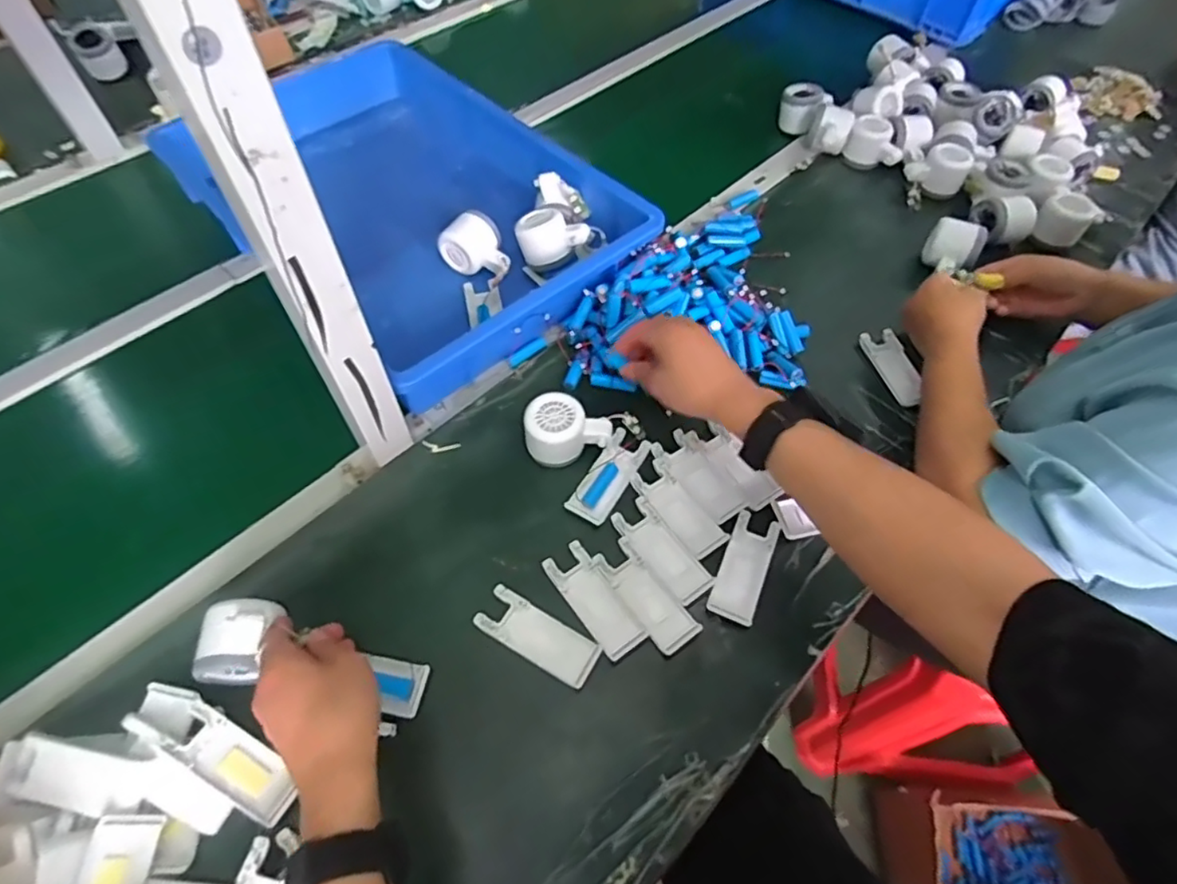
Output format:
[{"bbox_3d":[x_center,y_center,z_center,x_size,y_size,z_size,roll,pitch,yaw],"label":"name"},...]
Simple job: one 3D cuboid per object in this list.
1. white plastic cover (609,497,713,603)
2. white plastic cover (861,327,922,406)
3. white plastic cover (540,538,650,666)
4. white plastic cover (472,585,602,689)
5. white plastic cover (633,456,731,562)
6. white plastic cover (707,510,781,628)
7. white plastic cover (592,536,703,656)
[{"bbox_3d":[0.067,0.098,0.559,0.041,0.005,0.104,-30,63,-19],"label":"white plastic cover"},{"bbox_3d":[0.345,-0.083,0.687,0.039,0.015,0.105,-9,58,-8],"label":"white plastic cover"},{"bbox_3d":[0.005,0.136,0.532,0.040,0.009,0.102,-31,63,-19],"label":"white plastic cover"},{"bbox_3d":[-0.042,0.162,0.512,0.102,0.008,0.042,27,61,15],"label":"white plastic cover"},{"bbox_3d":[0.085,0.062,0.584,0.041,0.005,0.103,-31,64,-20],"label":"white plastic cover"},{"bbox_3d":[0.140,0.111,0.548,0.039,0.007,0.105,22,60,12],"label":"white plastic cover"},{"bbox_3d":[0.050,0.133,0.536,0.039,0.006,0.103,-31,63,-19],"label":"white plastic cover"}]

